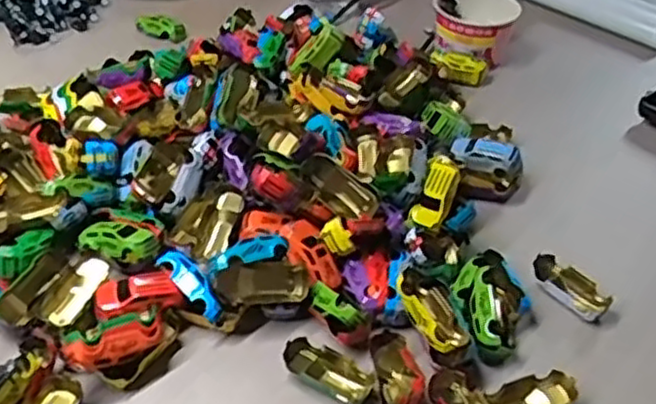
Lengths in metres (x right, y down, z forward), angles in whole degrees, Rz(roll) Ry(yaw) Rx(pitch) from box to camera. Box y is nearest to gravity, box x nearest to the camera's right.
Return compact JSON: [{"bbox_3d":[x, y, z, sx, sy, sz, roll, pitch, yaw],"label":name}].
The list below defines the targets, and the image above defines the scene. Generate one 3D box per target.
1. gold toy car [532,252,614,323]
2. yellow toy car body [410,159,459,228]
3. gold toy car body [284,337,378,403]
[{"bbox_3d":[0.190,0.066,0.572,0.029,0.019,0.062,-30,50,-34],"label":"gold toy car"},{"bbox_3d":[0.088,-0.008,0.590,0.026,0.014,0.059,19,72,18],"label":"yellow toy car body"},{"bbox_3d":[0.002,0.118,0.502,0.069,0.015,0.032,17,42,16],"label":"gold toy car body"}]

